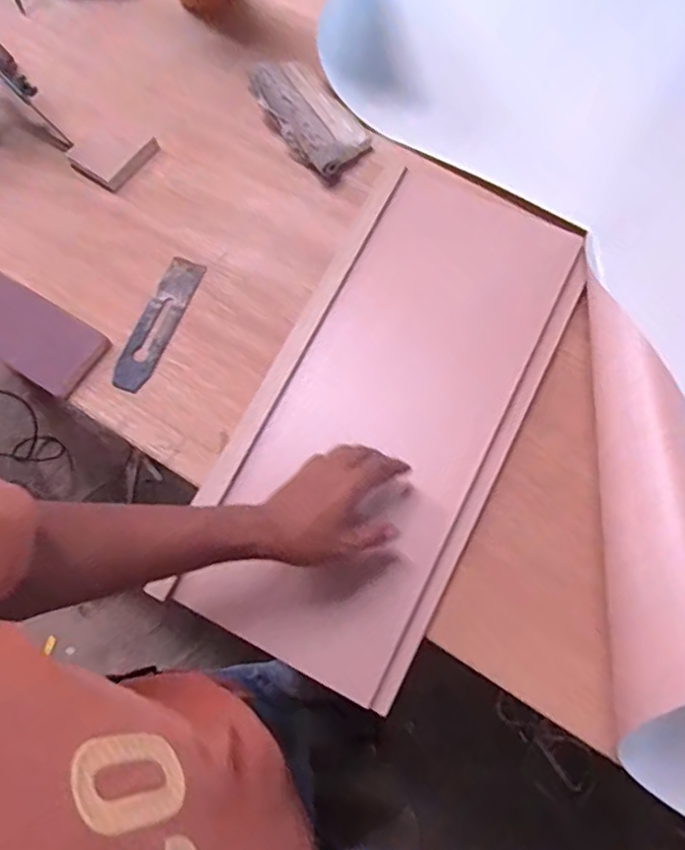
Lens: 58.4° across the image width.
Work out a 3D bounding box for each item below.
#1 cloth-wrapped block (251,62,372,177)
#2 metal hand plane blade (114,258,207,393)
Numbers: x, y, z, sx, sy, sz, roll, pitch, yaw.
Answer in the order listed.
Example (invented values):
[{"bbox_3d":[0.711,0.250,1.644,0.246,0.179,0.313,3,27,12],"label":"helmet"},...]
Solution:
[{"bbox_3d":[-0.046,-0.412,0.806,0.096,0.065,0.193,-32,73,-9],"label":"cloth-wrapped block"},{"bbox_3d":[-0.219,-0.120,0.730,0.045,0.007,0.176,23,76,1],"label":"metal hand plane blade"}]

